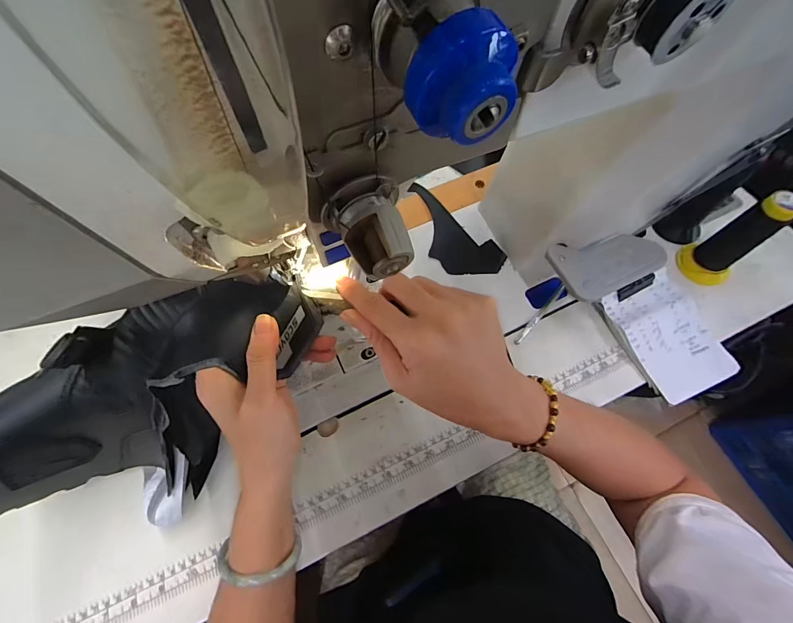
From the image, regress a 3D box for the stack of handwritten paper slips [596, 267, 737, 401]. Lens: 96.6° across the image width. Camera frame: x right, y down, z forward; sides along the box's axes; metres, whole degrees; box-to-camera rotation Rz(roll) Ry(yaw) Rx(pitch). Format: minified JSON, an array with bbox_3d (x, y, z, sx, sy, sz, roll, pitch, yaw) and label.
[{"bbox_3d":[0.327,0.026,0.426,0.114,0.012,0.139,-21,70,-13],"label":"stack of handwritten paper slips"}]

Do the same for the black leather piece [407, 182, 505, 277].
[{"bbox_3d":[0.063,-0.105,0.478,0.076,0.012,0.169,-41,79,-19],"label":"black leather piece"}]

